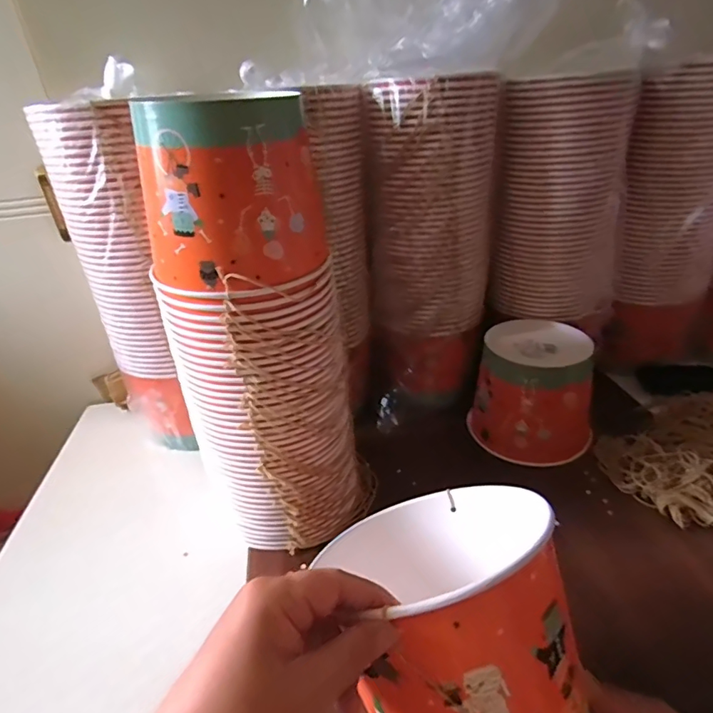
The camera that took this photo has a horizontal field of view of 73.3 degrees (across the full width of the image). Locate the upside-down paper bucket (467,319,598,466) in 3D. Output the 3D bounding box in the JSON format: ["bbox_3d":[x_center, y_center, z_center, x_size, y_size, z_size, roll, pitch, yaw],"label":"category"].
[{"bbox_3d":[0.235,0.045,0.638,0.142,0.131,0.149,9,33,21],"label":"upside-down paper bucket"}]

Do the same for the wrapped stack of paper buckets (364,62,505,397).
[{"bbox_3d":[0.106,-0.139,0.650,0.139,0.404,0.133,15,36,29],"label":"wrapped stack of paper buckets"}]

